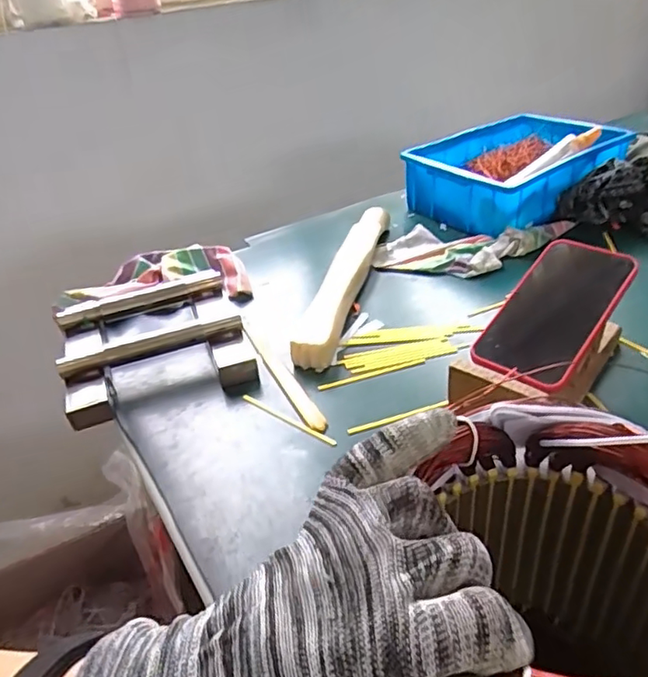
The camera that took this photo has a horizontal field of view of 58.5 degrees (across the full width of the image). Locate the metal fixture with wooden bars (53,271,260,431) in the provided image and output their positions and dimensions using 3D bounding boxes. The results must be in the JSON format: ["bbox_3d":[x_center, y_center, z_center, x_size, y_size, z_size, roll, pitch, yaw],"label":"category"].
[{"bbox_3d":[-0.179,-0.001,0.605,0.181,0.045,0.194,-16,35,-15],"label":"metal fixture with wooden bars"}]

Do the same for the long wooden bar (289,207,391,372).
[{"bbox_3d":[0.028,-0.078,0.684,0.041,0.031,0.326,5,35,15],"label":"long wooden bar"}]

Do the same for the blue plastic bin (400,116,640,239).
[{"bbox_3d":[0.285,-0.249,0.851,0.299,0.080,0.209,-25,39,-26],"label":"blue plastic bin"}]

